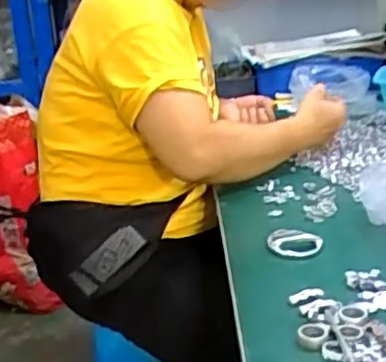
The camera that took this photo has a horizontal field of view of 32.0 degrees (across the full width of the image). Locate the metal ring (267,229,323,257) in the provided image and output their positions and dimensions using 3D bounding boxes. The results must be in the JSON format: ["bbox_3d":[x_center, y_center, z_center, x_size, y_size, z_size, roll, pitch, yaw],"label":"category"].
[{"bbox_3d":[0.117,0.071,0.772,0.062,0.012,0.062,-4,18,1],"label":"metal ring"}]

